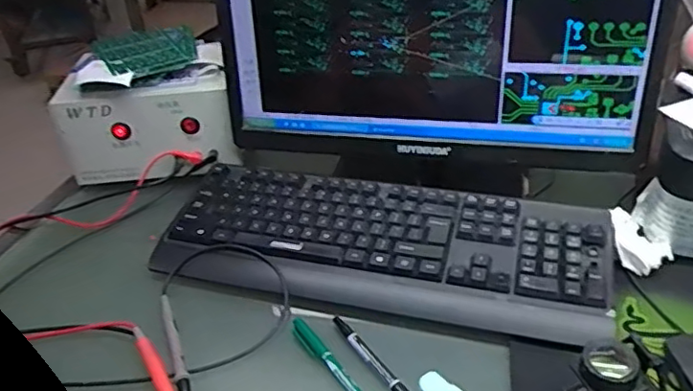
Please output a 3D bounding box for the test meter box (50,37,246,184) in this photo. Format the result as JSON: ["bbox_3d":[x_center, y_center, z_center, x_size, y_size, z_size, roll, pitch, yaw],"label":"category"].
[{"bbox_3d":[-0.243,-0.109,0.735,0.204,0.108,0.116,-8,35,-5],"label":"test meter box"}]

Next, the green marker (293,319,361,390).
[{"bbox_3d":[-0.007,0.147,0.492,0.015,0.013,0.136,-23,39,-25],"label":"green marker"}]

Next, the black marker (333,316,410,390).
[{"bbox_3d":[0.029,0.144,0.491,0.013,0.010,0.138,-22,38,-24],"label":"black marker"}]

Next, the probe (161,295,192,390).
[{"bbox_3d":[-0.147,0.133,0.517,0.013,0.012,0.131,-15,36,-15],"label":"probe"}]

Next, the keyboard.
[{"bbox_3d":[0.029,0.046,0.599,0.440,0.036,0.157,7,36,16],"label":"keyboard"}]

